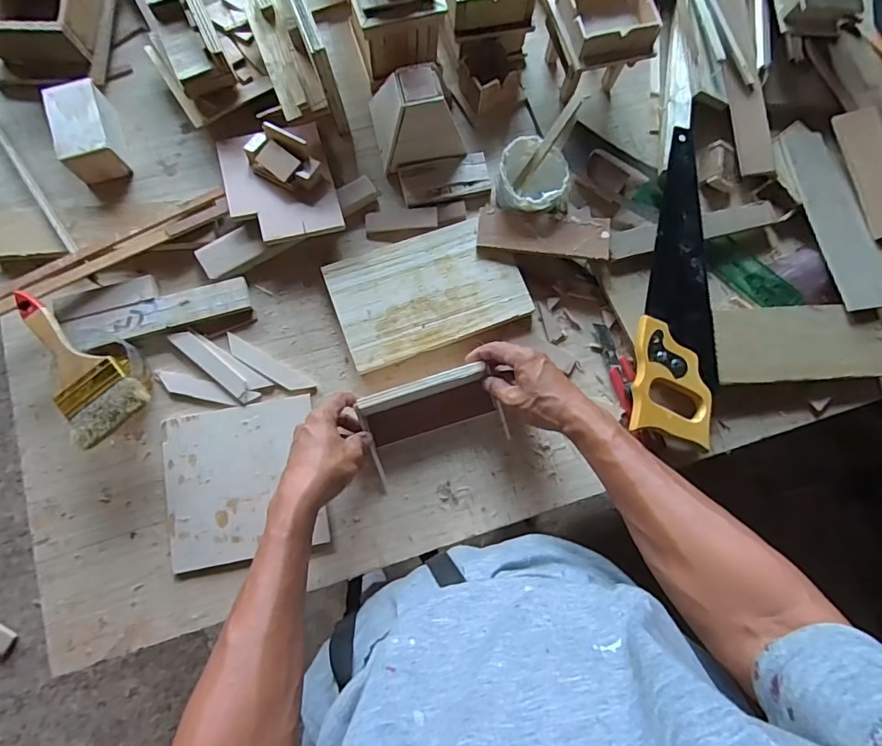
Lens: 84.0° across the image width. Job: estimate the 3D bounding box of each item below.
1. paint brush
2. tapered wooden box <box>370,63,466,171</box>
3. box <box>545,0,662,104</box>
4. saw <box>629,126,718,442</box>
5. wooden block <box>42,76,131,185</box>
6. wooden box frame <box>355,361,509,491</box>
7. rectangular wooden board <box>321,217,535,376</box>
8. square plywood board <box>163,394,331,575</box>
[{"bbox_3d":[-0.402,-0.010,0.525,0.182,0.015,0.080,44,79,6],"label":"paint brush"},{"bbox_3d":[-0.032,-0.339,0.632,0.111,0.075,0.104,-13,78,-4],"label":"tapered wooden box"},{"bbox_3d":[0.206,-0.452,0.656,0.114,0.099,0.122,-13,78,-4],"label":"box"},{"bbox_3d":[0.297,-0.116,0.615,0.099,0.033,0.396,7,77,0],"label":"saw"},{"bbox_3d":[-0.447,-0.305,0.621,0.069,0.056,0.112,-18,78,-5],"label":"wooden block"},{"bbox_3d":[-0.009,0.056,0.574,0.161,0.056,0.094,-19,78,-5],"label":"wooden box frame"},{"bbox_3d":[-0.016,-0.102,0.616,0.228,0.020,0.143,-20,78,-6],"label":"rectangular wooden board"},{"bbox_3d":[-0.228,0.123,0.562,0.170,0.005,0.171,-11,78,-4],"label":"square plywood board"}]

